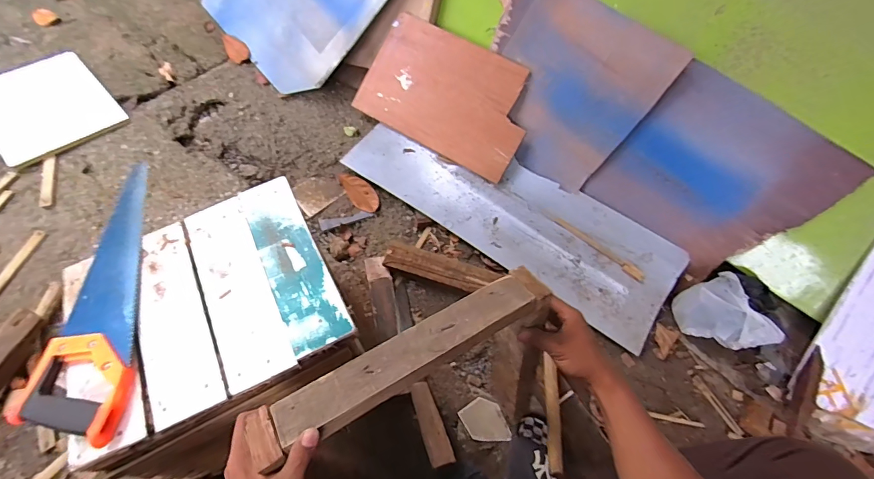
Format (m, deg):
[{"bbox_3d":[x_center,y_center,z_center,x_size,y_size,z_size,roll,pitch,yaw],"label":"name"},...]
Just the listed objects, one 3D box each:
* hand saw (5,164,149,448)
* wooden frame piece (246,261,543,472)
[{"bbox_3d":[-0.473,0.062,0.566,0.128,0.037,0.427,-12,62,-10],"label":"hand saw"},{"bbox_3d":[-0.028,0.133,0.469,0.358,0.038,0.061,-25,65,-18],"label":"wooden frame piece"}]

